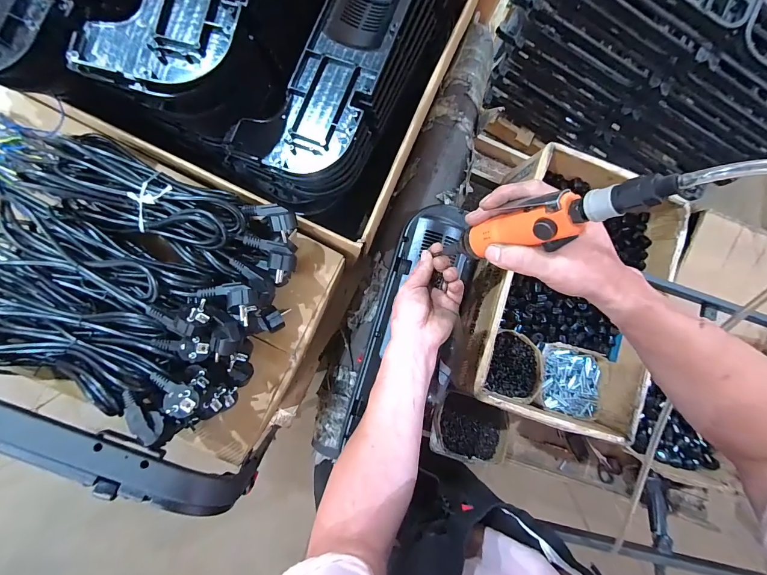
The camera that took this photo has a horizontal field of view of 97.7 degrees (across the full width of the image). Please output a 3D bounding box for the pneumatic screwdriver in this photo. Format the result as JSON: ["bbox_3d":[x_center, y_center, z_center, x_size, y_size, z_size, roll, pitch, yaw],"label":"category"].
[{"bbox_3d":[0.142,-0.061,0.313,0.031,0.230,0.045,-4,87,-29],"label":"pneumatic screwdriver"}]

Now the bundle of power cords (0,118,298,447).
[{"bbox_3d":[-0.378,-0.029,0.423,0.488,0.109,0.313,22,84,-6],"label":"bundle of power cords"}]

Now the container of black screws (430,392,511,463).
[{"bbox_3d":[0.192,0.310,0.740,0.168,0.062,0.129,16,85,-6],"label":"container of black screws"}]

